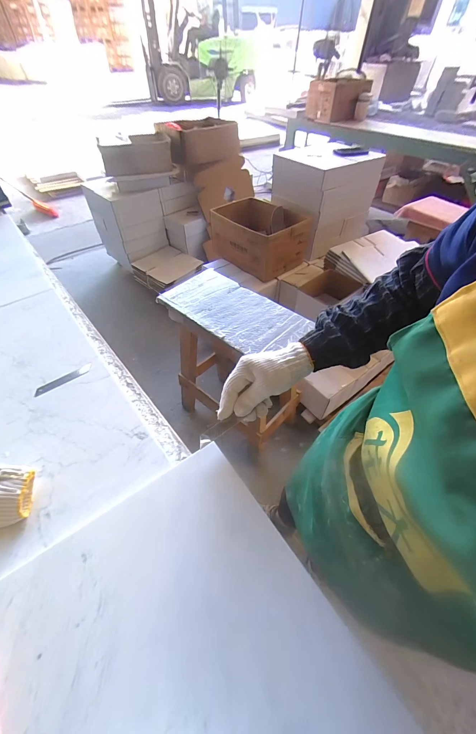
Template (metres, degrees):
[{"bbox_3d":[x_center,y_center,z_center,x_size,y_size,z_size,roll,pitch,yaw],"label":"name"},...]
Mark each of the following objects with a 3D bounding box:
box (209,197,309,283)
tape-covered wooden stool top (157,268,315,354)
[{"bbox_3d":[0.102,-0.658,1.435,0.337,0.254,0.427,-29,57,-22],"label":"box"},{"bbox_3d":[-0.020,-0.187,0.919,0.475,0.016,0.244,35,58,25],"label":"tape-covered wooden stool top"}]

